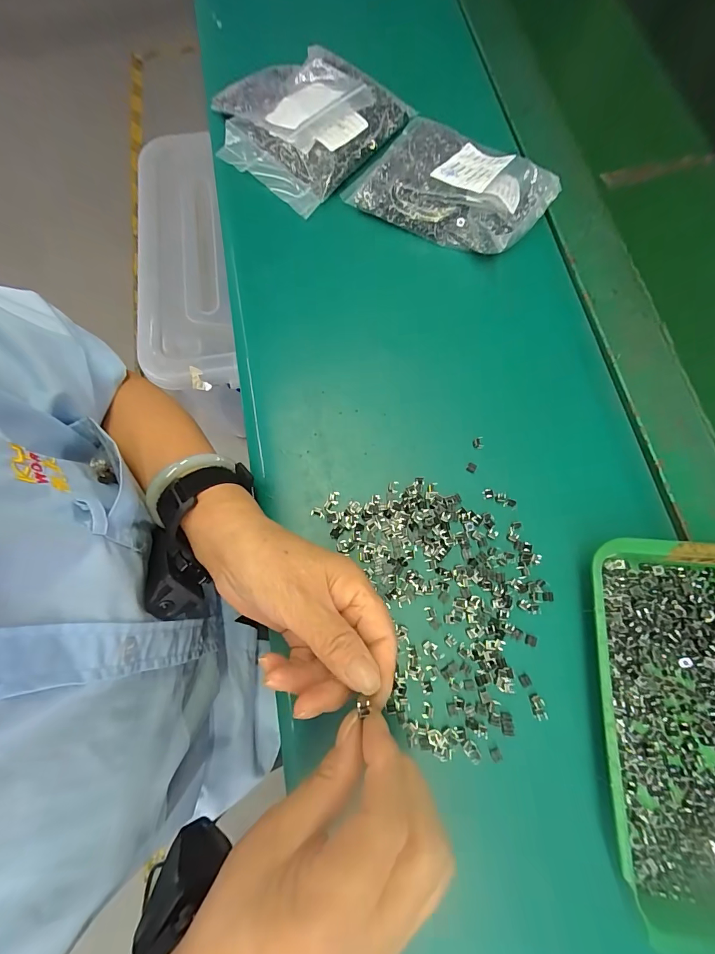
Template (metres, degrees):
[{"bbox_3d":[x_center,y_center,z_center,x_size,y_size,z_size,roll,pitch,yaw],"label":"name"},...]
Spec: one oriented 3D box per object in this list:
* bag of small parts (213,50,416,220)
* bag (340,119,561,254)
[{"bbox_3d":[-0.059,-0.352,0.380,0.164,0.040,0.151,36,77,10],"label":"bag of small parts"},{"bbox_3d":[0.090,-0.271,0.354,0.165,0.030,0.109,25,75,7],"label":"bag"}]

